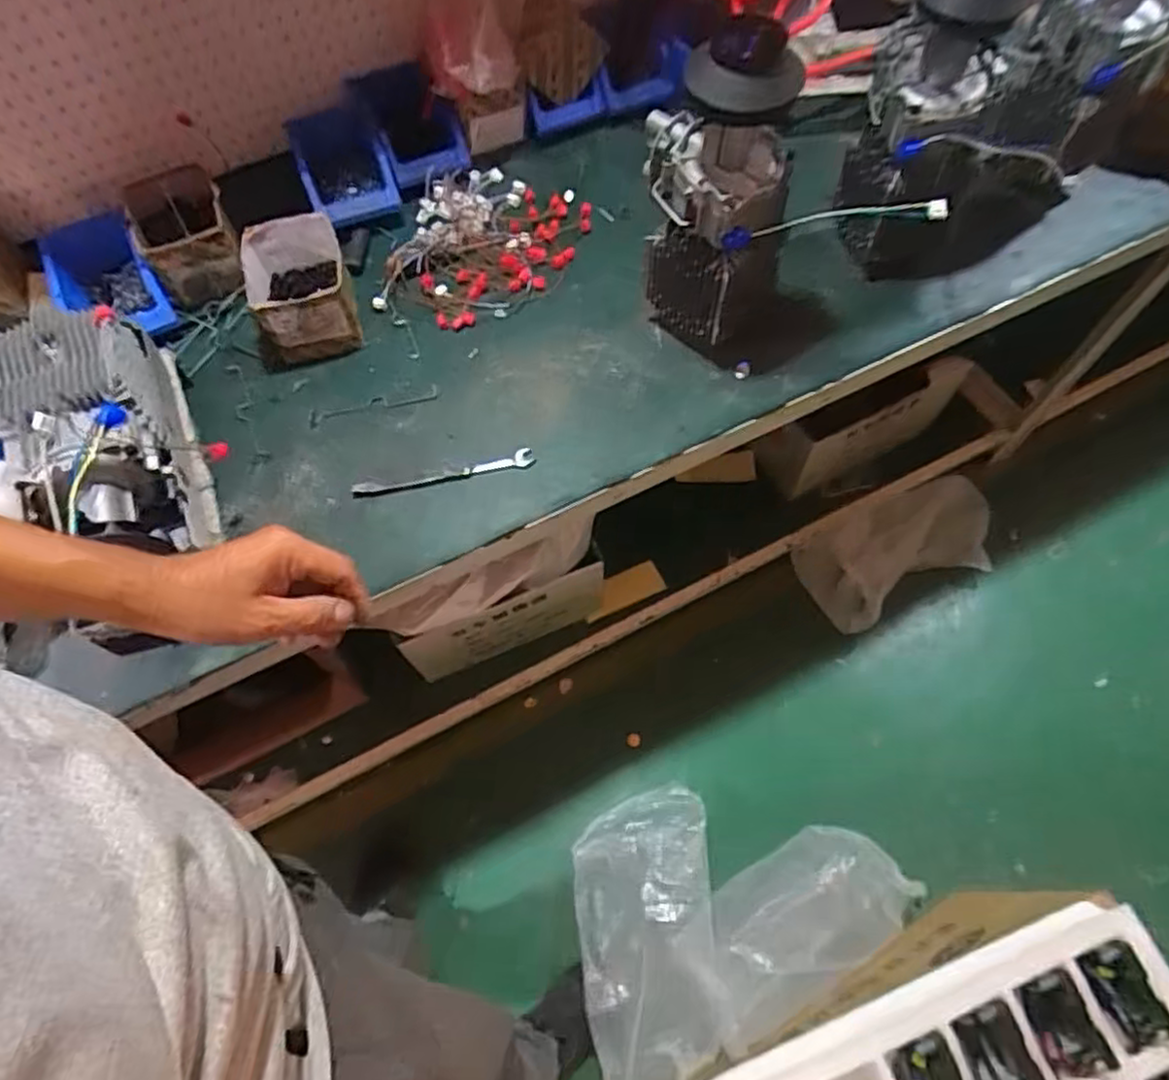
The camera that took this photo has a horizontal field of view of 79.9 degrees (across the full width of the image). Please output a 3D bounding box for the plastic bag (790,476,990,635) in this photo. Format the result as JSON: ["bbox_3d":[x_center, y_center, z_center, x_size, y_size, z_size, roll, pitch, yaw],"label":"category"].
[{"bbox_3d":[0.635,0.008,1.375,0.422,0.088,0.189,-24,64,-10],"label":"plastic bag"}]

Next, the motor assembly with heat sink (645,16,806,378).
[{"bbox_3d":[0.143,-0.346,0.742,0.159,0.323,0.118,10,64,8],"label":"motor assembly with heat sink"}]

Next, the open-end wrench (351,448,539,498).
[{"bbox_3d":[-0.161,-0.075,0.798,0.205,0.004,0.021,-12,63,-4],"label":"open-end wrench"}]

